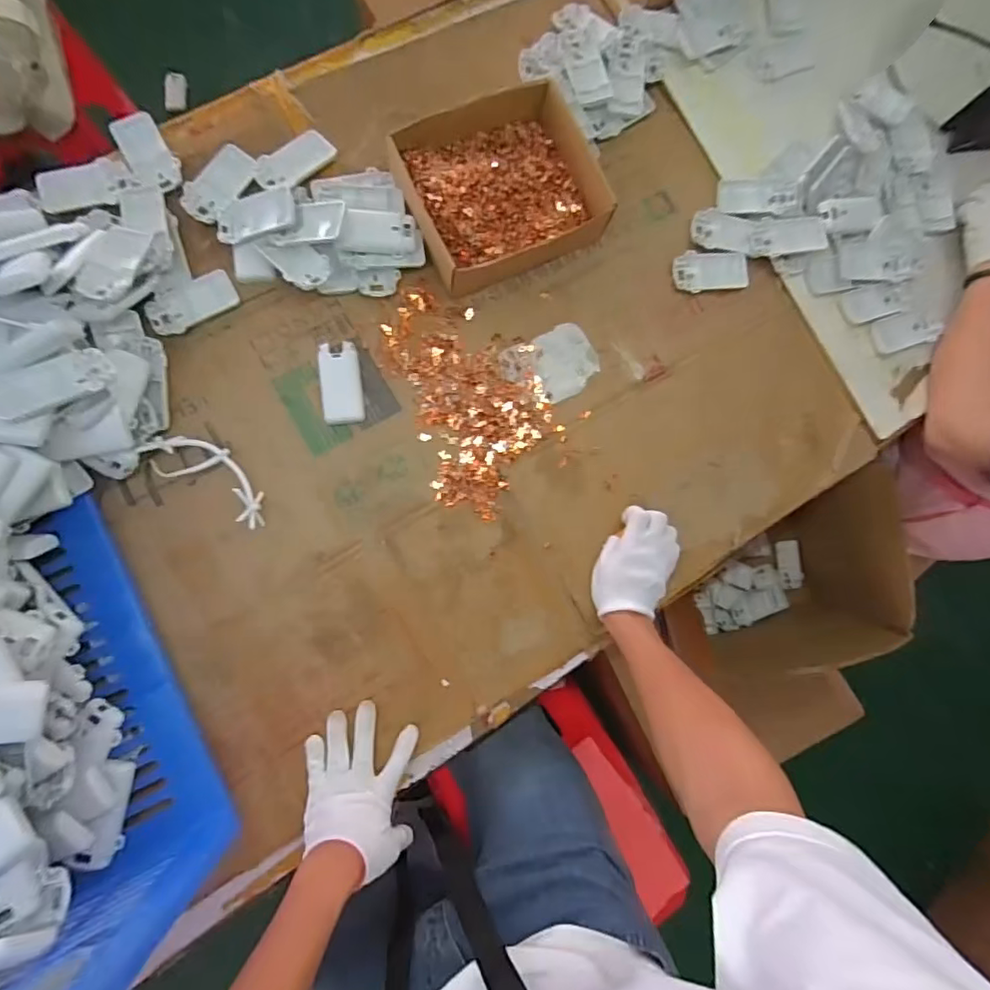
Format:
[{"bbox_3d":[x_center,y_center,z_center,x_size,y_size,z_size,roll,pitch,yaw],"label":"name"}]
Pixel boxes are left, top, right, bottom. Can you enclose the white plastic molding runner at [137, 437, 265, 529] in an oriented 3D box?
[{"bbox_3d":[-0.305,-0.023,0.610,0.142,0.037,0.057,31,82,-4],"label":"white plastic molding runner"}]

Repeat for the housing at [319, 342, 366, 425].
[{"bbox_3d":[-0.175,-0.127,0.642,0.044,0.008,0.091,-7,84,-8],"label":"housing"}]

